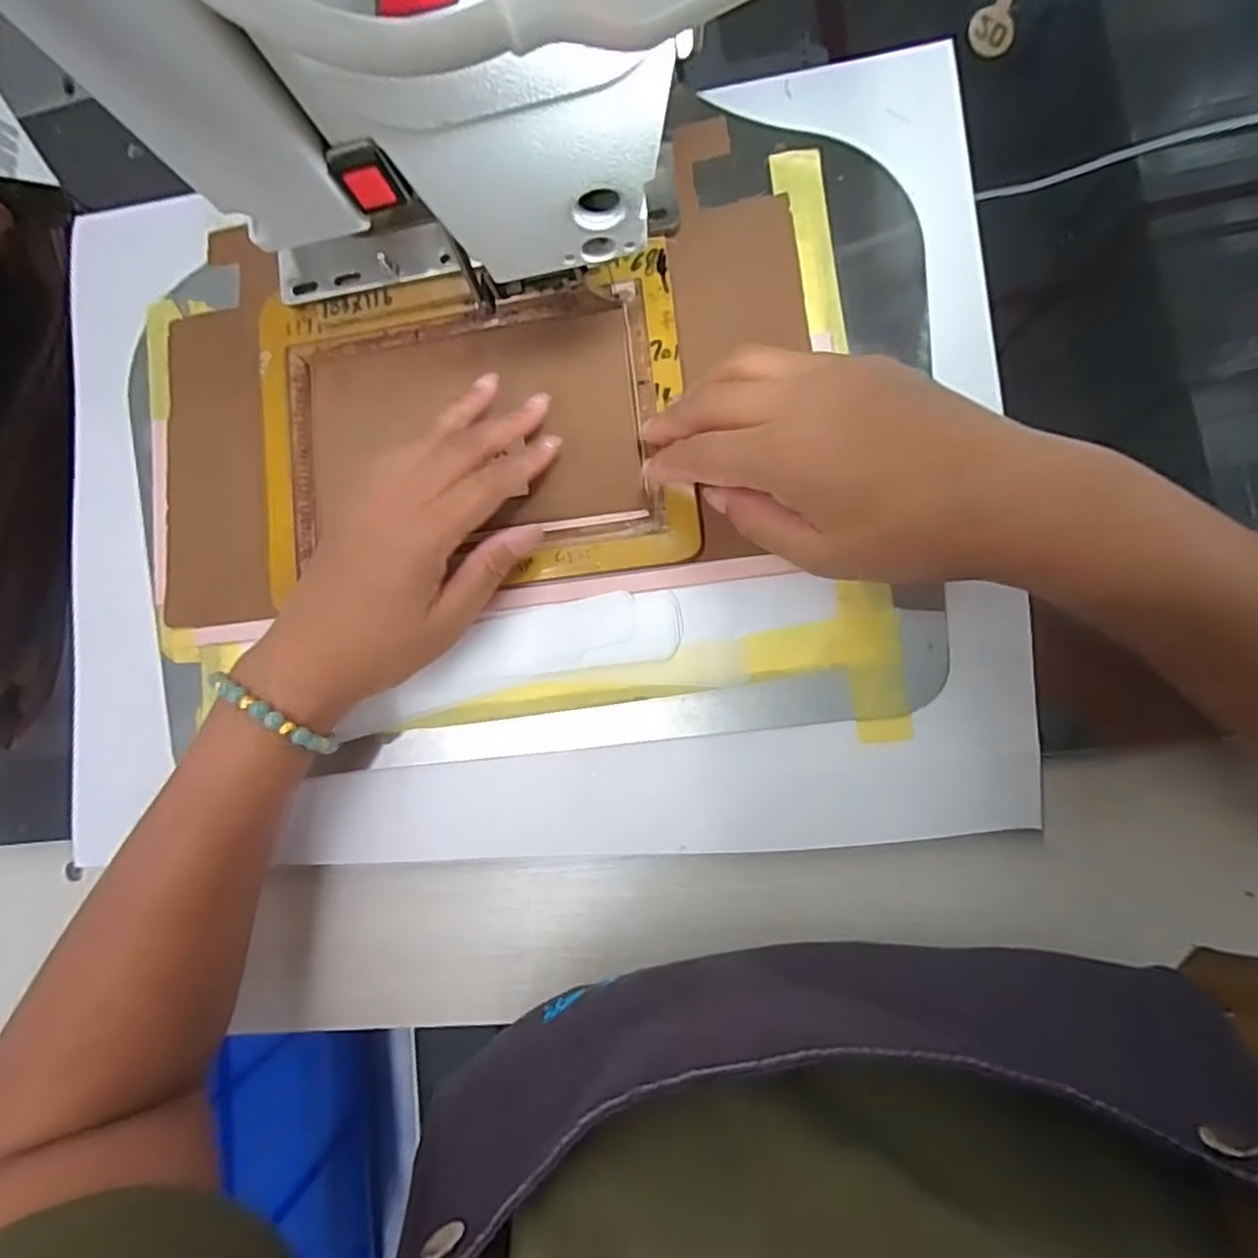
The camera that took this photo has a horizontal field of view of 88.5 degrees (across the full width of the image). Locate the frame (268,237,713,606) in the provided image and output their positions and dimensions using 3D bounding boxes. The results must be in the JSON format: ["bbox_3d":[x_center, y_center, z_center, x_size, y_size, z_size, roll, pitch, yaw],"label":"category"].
[{"bbox_3d":[-0.085,-0.104,0.339,0.227,0.012,0.164,-6,84,6],"label":"frame"}]

